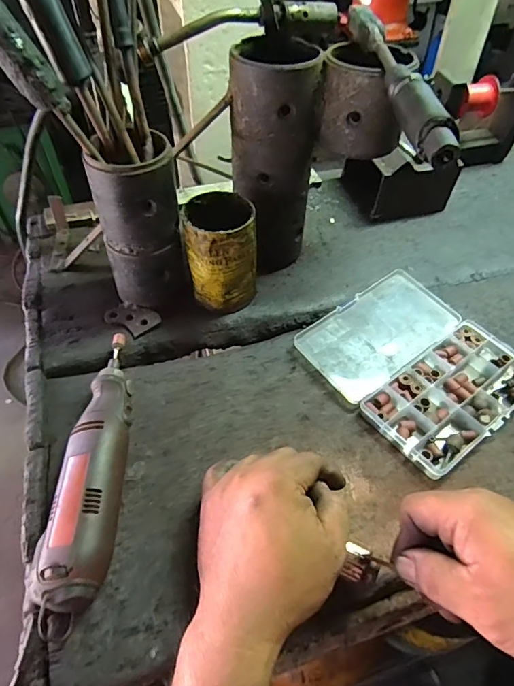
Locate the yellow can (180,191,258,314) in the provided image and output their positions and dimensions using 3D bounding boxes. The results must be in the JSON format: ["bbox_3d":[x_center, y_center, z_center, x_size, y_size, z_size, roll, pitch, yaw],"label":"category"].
[{"bbox_3d":[-0.039,-0.102,0.503,0.078,0.118,0.086,1,49,0],"label":"yellow can"}]

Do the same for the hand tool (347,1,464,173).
[{"bbox_3d":[0.114,-0.225,0.371,0.024,0.033,0.253,-4,49,-4],"label":"hand tool"}]

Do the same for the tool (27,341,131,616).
[{"bbox_3d":[-0.135,0.091,0.384,0.048,0.041,0.243,-1,49,-1],"label":"tool"}]

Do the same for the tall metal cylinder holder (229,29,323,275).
[{"bbox_3d":[0.019,-0.197,0.508,0.087,0.234,0.095,0,49,0],"label":"tall metal cylinder holder"}]

